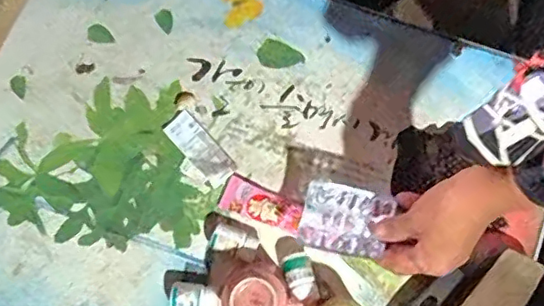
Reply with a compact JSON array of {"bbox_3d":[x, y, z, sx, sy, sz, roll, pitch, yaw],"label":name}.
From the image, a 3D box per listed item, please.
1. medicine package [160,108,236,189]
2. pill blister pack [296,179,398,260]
[{"bbox_3d":[-0.074,-0.006,0.584,0.032,0.011,0.086,-42,82,-6],"label":"medicine package"},{"bbox_3d":[0.063,0.060,0.517,0.075,0.005,0.060,12,75,16],"label":"pill blister pack"}]

